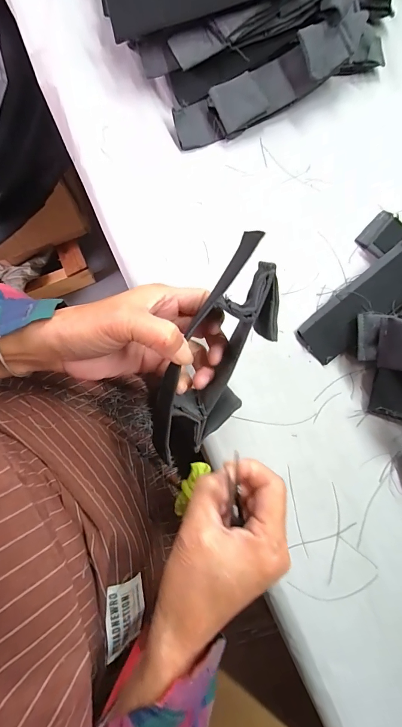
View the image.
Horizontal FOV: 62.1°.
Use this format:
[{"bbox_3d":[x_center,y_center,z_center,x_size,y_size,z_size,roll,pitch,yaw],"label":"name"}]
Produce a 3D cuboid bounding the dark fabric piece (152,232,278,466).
[{"bbox_3d":[0.010,0.001,0.238,0.055,0.031,0.173,28,110,5],"label":"dark fabric piece"}]

